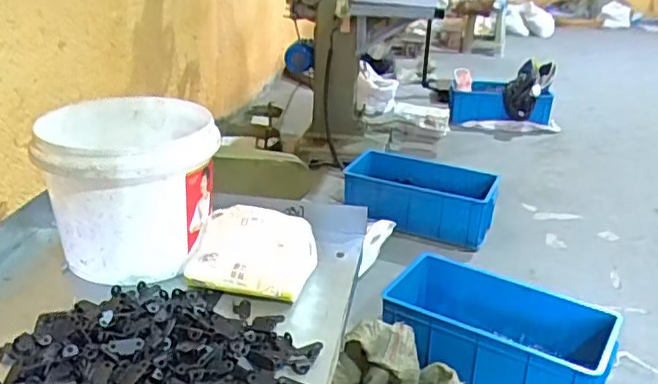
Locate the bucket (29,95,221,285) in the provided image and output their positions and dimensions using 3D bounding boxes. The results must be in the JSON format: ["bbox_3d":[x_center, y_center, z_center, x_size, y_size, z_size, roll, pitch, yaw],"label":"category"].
[{"bbox_3d":[-0.216,-0.004,0.687,0.171,0.148,0.180,-8,26,-20],"label":"bucket"}]

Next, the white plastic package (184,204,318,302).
[{"bbox_3d":[-0.083,0.057,0.642,0.125,0.080,0.073,6,25,10],"label":"white plastic package"}]

